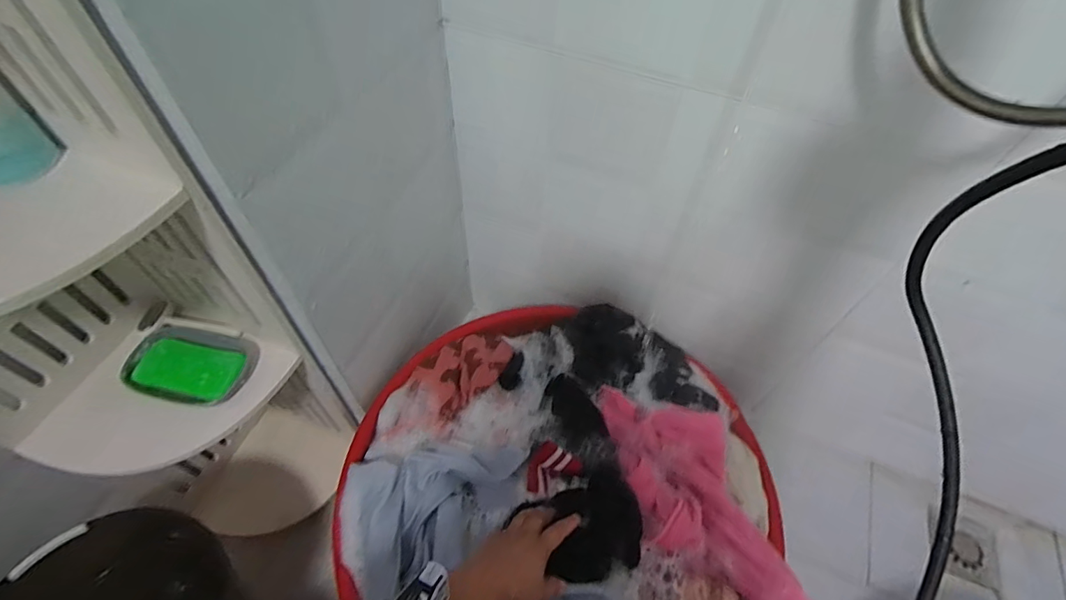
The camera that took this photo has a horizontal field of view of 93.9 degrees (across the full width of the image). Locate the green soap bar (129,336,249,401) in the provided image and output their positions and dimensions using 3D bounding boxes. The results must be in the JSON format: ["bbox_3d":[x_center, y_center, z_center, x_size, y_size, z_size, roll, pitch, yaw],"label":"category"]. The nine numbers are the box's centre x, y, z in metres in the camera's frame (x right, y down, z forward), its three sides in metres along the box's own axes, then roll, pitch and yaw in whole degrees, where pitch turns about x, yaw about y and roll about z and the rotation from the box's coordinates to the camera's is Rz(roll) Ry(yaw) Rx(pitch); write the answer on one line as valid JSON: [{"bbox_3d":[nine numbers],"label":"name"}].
[{"bbox_3d":[-0.376,0.075,0.546,0.097,0.027,0.059,8,55,2],"label":"green soap bar"}]

